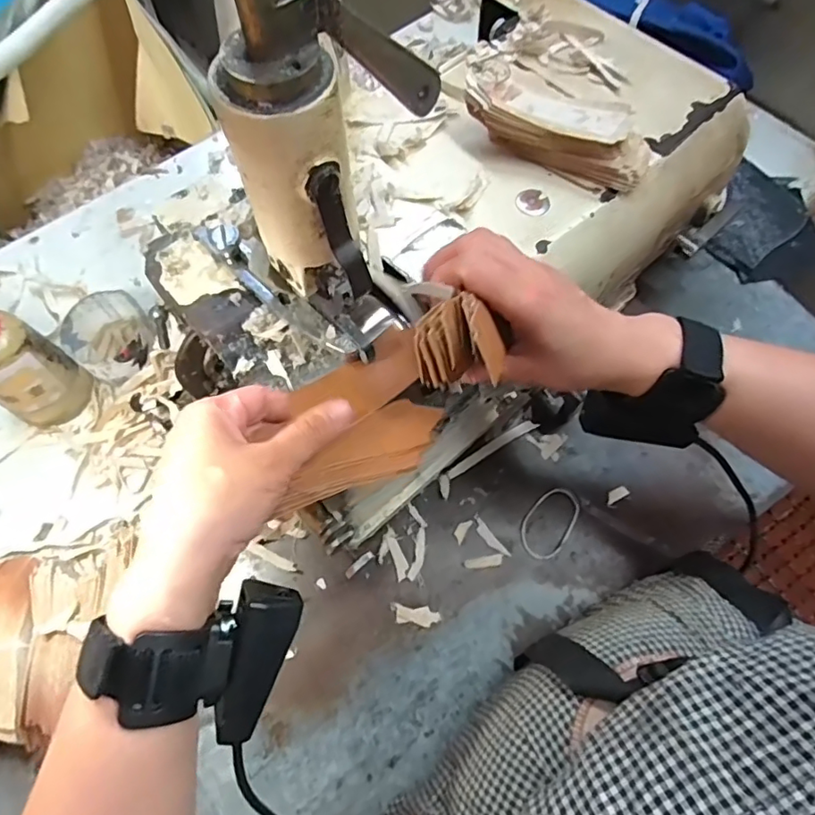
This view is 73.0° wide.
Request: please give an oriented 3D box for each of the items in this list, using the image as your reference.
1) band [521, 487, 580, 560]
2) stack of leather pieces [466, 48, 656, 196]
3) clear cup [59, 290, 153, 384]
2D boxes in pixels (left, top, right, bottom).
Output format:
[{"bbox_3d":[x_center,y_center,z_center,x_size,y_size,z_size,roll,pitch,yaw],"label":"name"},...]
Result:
[{"bbox_3d":[0.116,0.092,0.444,0.037,0.007,0.063,37,72,4],"label":"band"},{"bbox_3d":[0.109,-0.201,0.401,0.135,0.036,0.049,26,69,10],"label":"stack of leather pieces"},{"bbox_3d":[-0.257,-0.059,0.483,0.067,0.044,0.076,-37,73,-14],"label":"clear cup"}]

